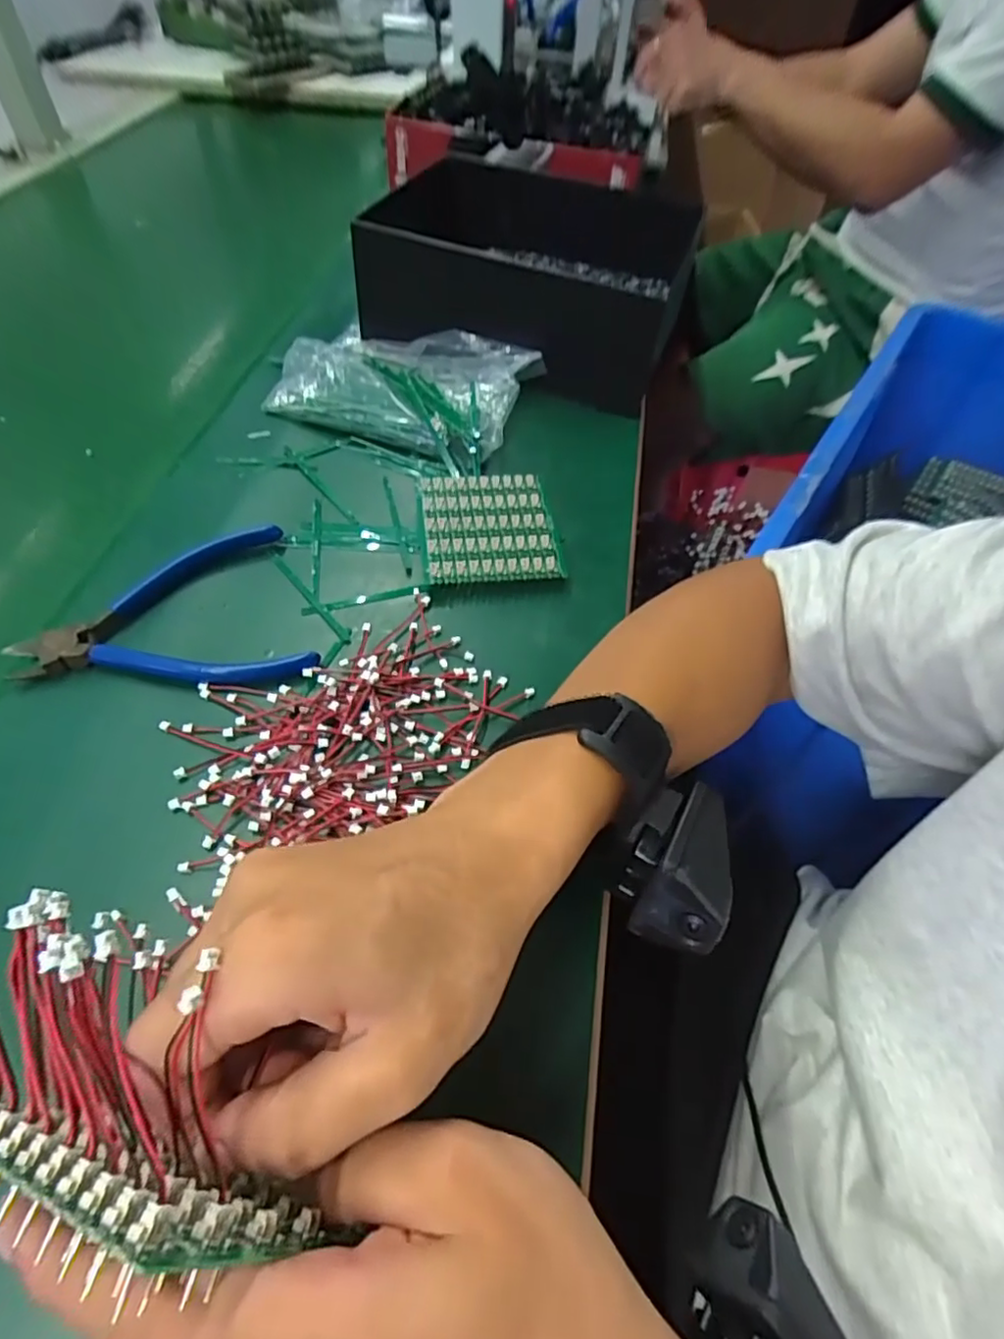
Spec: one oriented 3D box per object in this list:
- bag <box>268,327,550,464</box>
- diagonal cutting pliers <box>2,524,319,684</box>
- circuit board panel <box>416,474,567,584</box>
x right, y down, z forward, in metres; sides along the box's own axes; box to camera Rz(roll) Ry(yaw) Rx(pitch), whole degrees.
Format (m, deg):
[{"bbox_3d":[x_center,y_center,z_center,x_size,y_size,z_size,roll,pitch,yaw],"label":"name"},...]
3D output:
[{"bbox_3d":[-0.072,-0.210,0.461,0.170,0.033,0.110,20,54,10],"label":"bag"},{"bbox_3d":[-0.172,-0.037,0.344,0.146,0.011,0.106,-1,54,-6],"label":"diagonal cutting pliers"},{"bbox_3d":[-0.009,-0.086,0.389,0.081,0.015,0.084,-4,54,-8],"label":"circuit board panel"}]

